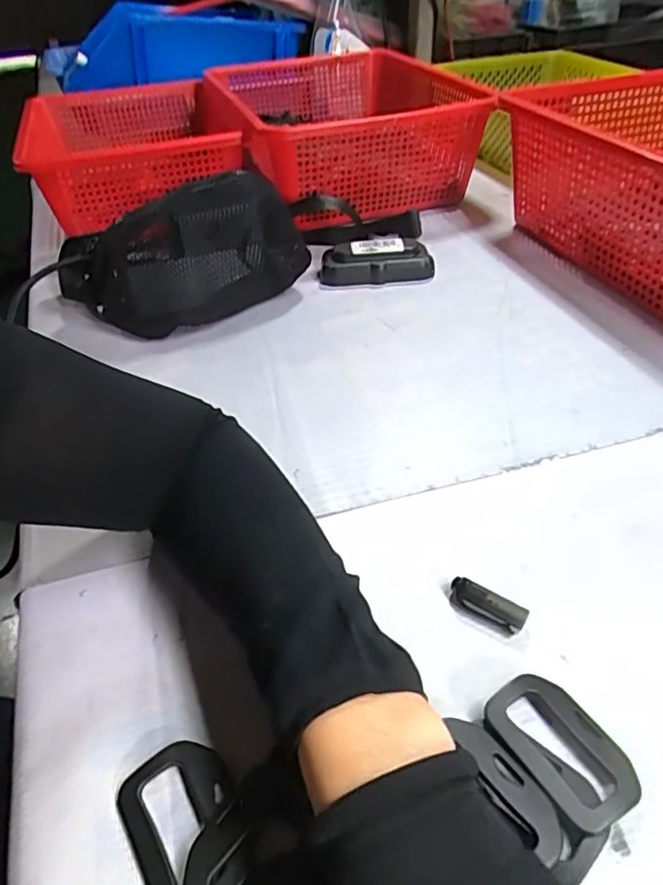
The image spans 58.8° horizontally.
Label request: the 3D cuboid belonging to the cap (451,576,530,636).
[{"bbox_3d":[0.079,0.083,0.299,0.039,0.008,0.015,21,47,25],"label":"cap"}]

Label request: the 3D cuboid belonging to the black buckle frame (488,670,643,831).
[{"bbox_3d":[0.097,0.127,0.247,0.044,0.010,0.061,-27,47,-25],"label":"black buckle frame"}]

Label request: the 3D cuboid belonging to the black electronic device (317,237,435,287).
[{"bbox_3d":[0.043,-0.171,0.561,0.105,0.032,0.045,-8,42,-6],"label":"black electronic device"}]

